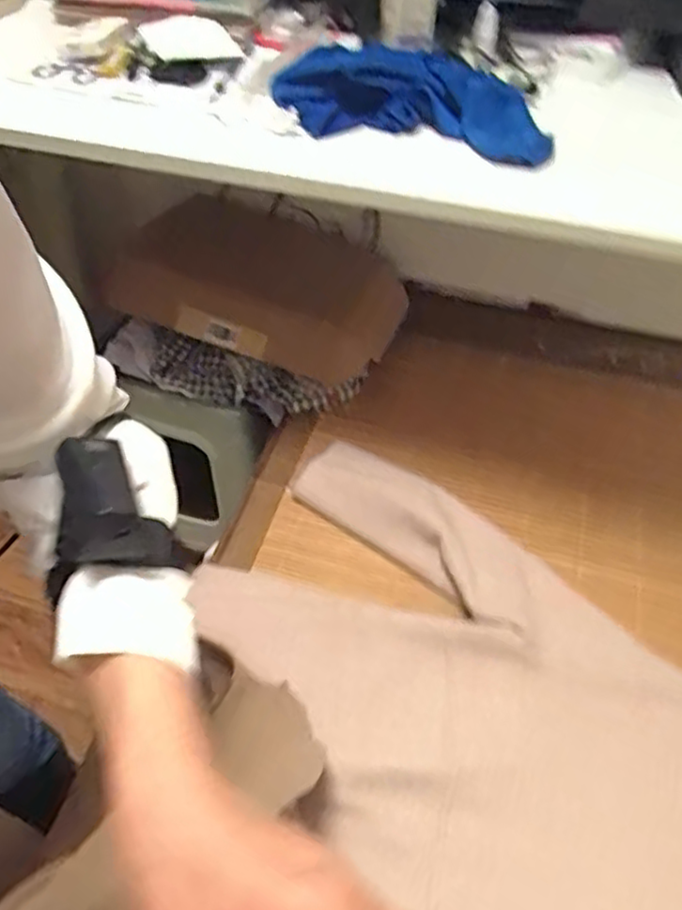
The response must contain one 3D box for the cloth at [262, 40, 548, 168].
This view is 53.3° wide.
[{"bbox_3d":[0.067,-0.317,0.606,0.249,0.046,0.108,17,49,8],"label":"cloth"}]

